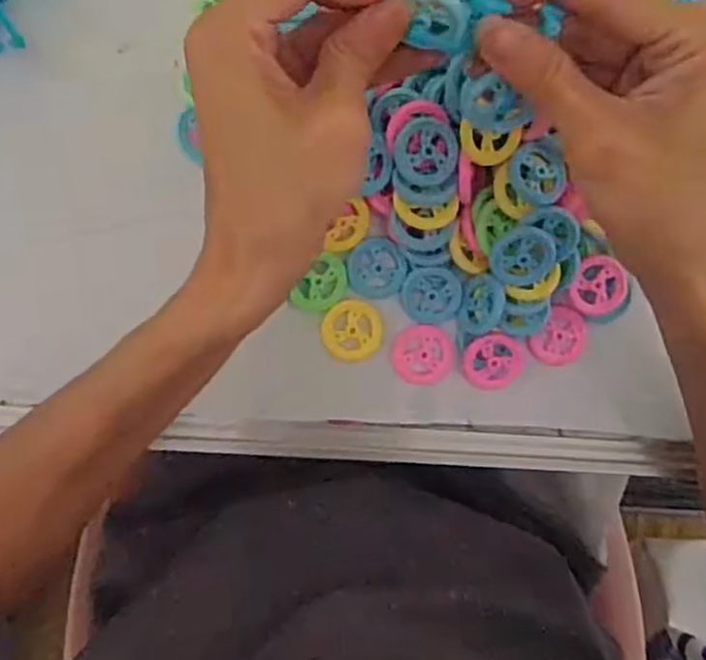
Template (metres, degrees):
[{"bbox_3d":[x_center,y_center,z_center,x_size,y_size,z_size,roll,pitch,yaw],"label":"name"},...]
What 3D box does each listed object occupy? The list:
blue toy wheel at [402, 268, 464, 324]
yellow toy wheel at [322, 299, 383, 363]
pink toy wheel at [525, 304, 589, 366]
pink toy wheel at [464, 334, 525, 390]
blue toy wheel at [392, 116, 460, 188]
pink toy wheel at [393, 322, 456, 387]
[{"bbox_3d":[0.039,-0.017,0.352,0.028,0.005,0.027,-1,97,-5],"label":"blue toy wheel"},{"bbox_3d":[0.000,0.001,0.352,0.030,0.004,0.030,-5,97,-4],"label":"yellow toy wheel"},{"bbox_3d":[0.104,0.005,0.361,0.027,0.005,0.029,-1,97,-5],"label":"pink toy wheel"},{"bbox_3d":[0.070,0.016,0.356,0.030,0.008,0.028,-1,97,-5],"label":"pink toy wheel"},{"bbox_3d":[0.032,-0.079,0.323,0.028,0.010,0.030,-1,97,-5],"label":"blue toy wheel"},{"bbox_3d":[0.035,0.013,0.357,0.030,0.004,0.030,-1,97,-5],"label":"pink toy wheel"}]

